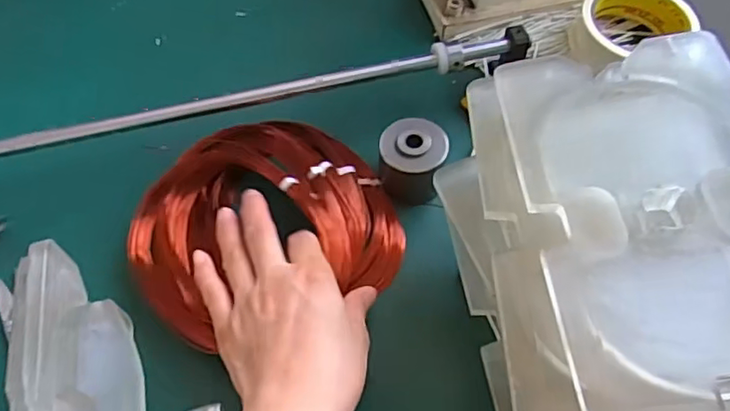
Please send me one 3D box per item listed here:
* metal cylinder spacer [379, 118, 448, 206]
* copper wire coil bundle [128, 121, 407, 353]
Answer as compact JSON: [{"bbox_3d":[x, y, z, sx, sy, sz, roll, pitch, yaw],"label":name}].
[{"bbox_3d":[0.033,-0.030,0.431,0.047,0.042,0.050,-1,57,2],"label":"metal cylinder spacer"},{"bbox_3d":[-0.073,0.002,0.415,0.174,0.049,0.149,-19,57,-10],"label":"copper wire coil bundle"}]

